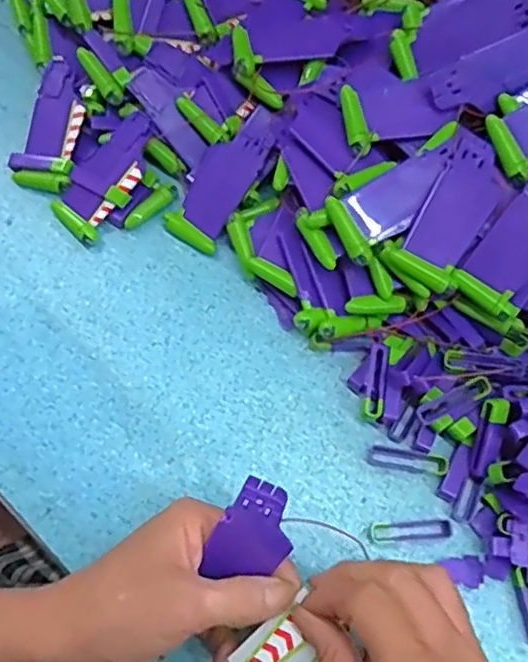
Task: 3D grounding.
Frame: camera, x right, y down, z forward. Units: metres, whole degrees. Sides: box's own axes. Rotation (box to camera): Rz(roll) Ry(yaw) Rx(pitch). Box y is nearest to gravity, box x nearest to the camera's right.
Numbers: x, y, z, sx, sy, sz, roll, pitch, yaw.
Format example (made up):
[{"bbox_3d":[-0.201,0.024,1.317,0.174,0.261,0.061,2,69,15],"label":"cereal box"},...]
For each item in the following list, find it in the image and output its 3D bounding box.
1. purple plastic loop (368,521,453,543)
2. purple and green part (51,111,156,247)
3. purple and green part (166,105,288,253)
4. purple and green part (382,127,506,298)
[{"bbox_3d":[0.086,0.117,0.371,0.049,0.005,0.011,-3,70,-2],"label":"purple plastic loop"},{"bbox_3d":[-0.106,-0.105,0.428,0.041,0.009,0.090,37,96,12],"label":"purple and green part"},{"bbox_3d":[-0.025,-0.103,0.425,0.040,0.012,0.101,37,97,12],"label":"purple and green part"},{"bbox_3d":[0.109,-0.070,0.369,0.043,0.009,0.091,27,89,9],"label":"purple and green part"}]

